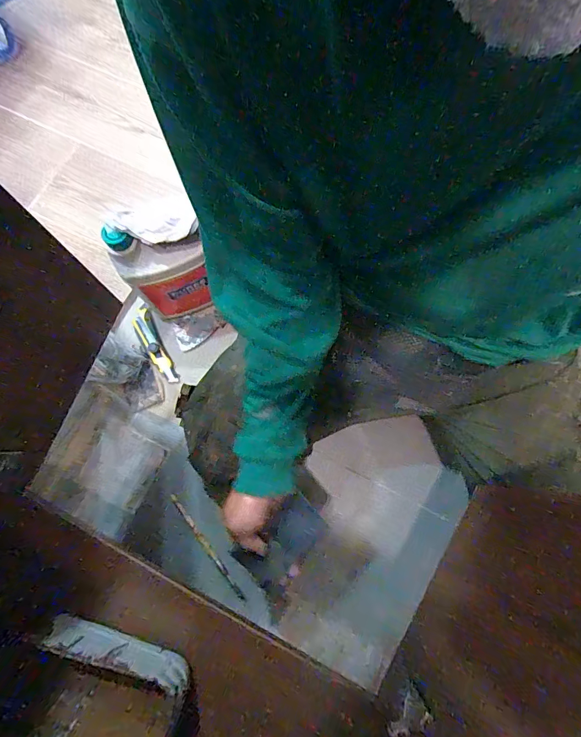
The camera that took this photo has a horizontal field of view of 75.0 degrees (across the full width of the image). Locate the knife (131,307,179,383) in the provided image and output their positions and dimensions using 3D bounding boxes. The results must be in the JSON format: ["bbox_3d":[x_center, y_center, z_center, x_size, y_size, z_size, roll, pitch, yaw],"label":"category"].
[{"bbox_3d":[-0.276,-0.046,0.761,0.034,0.029,0.167,-26,77,-5],"label":"knife"}]

